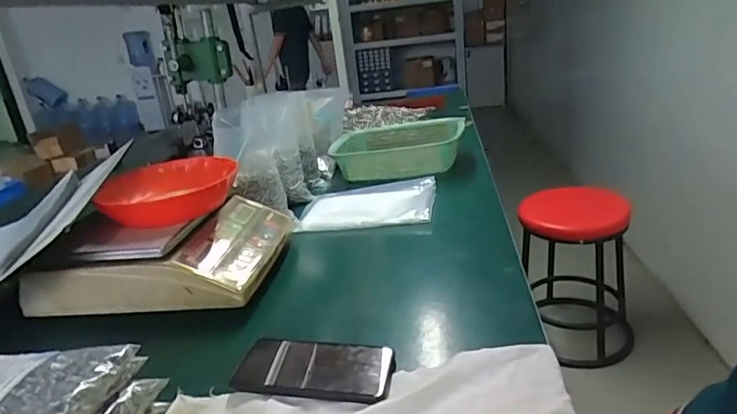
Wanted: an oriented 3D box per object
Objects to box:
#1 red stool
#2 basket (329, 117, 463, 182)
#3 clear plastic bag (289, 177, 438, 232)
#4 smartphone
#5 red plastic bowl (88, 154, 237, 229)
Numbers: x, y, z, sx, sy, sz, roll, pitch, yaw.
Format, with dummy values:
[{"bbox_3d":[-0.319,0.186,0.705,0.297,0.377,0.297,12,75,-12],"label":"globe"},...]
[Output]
[{"bbox_3d":[0.663,0.196,1.627,0.319,0.486,0.371,1,22,18],"label":"red stool"},{"bbox_3d":[0.061,-0.132,1.167,0.305,0.081,0.223,1,22,19],"label":"basket"},{"bbox_3d":[-0.003,-0.006,0.959,0.251,0.033,0.178,-3,21,9],"label":"clear plastic bag"},{"bbox_3d":[-0.059,0.169,0.532,0.164,0.014,0.074,-1,22,15],"label":"smartphone"},{"bbox_3d":[-0.302,-0.024,0.786,0.194,0.057,0.158,-11,22,-12],"label":"red plastic bowl"}]

